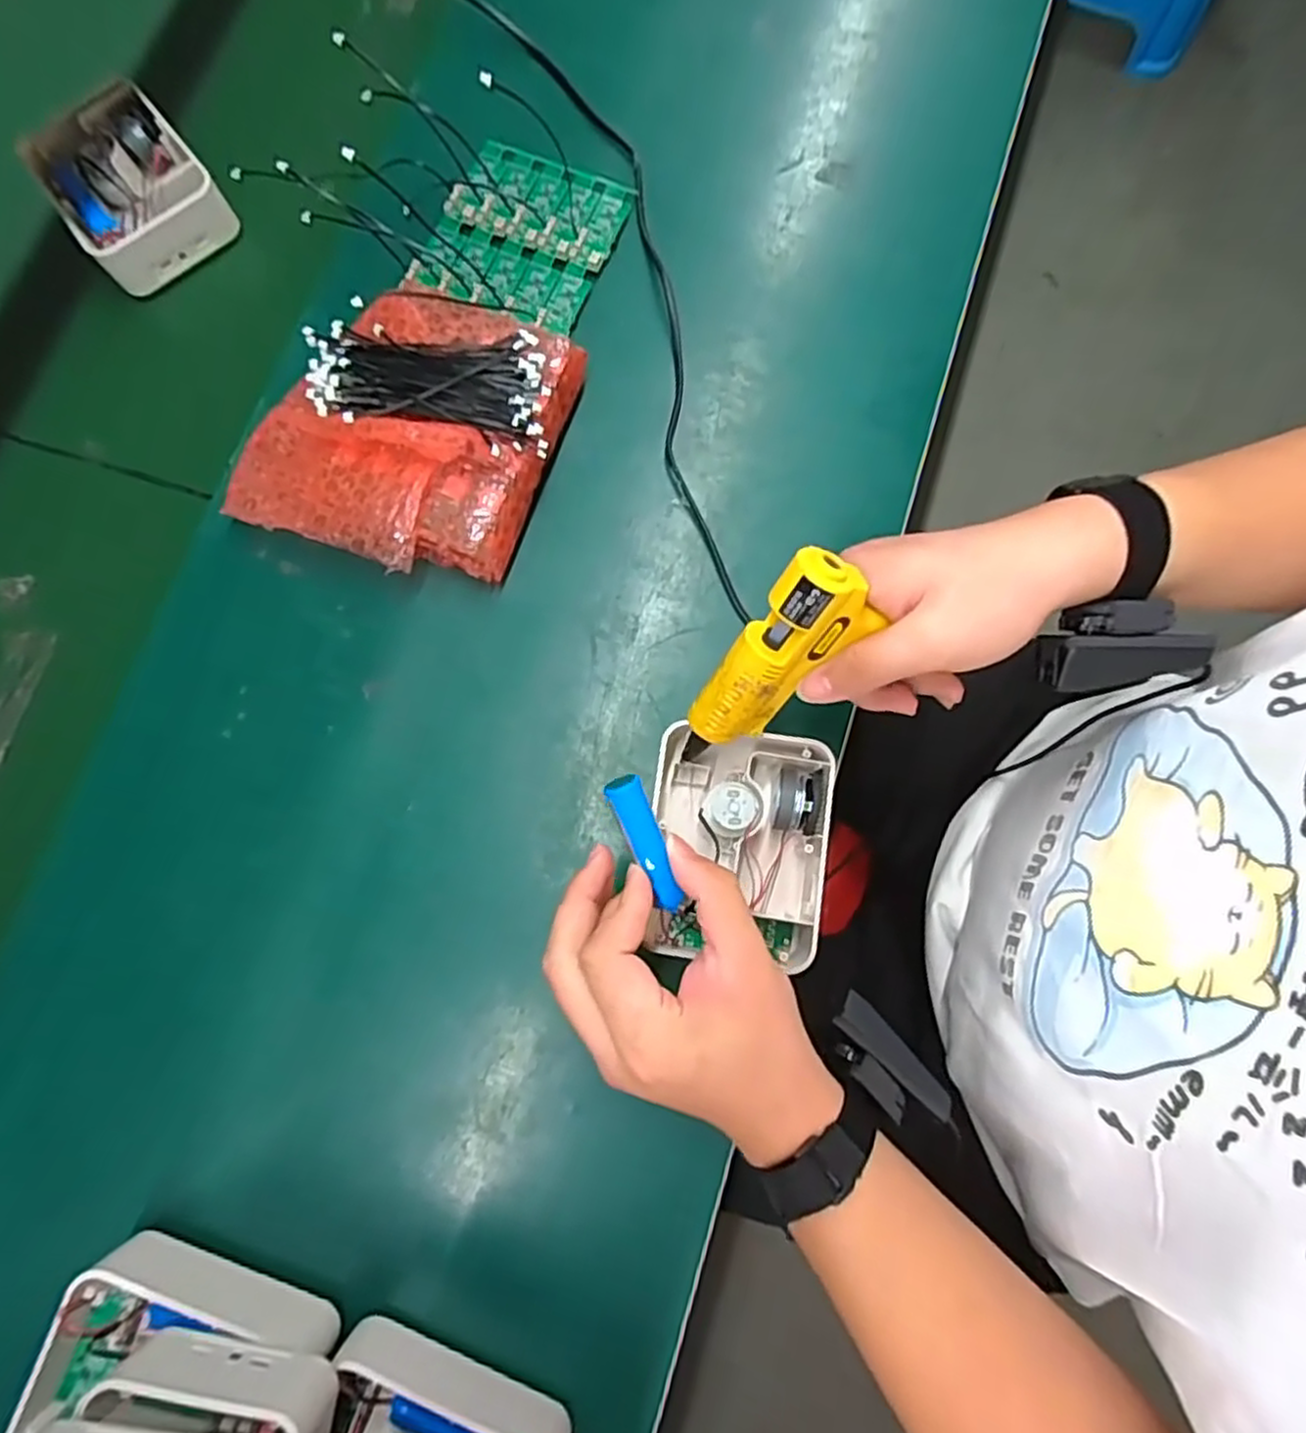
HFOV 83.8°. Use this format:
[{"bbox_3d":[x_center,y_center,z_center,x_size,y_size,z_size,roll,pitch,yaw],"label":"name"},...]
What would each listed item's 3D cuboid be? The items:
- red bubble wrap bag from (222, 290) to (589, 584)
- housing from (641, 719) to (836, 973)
[{"bbox_3d":[-0.158,-0.185,0.464,0.182,0.064,0.178,20,80,5],"label":"red bubble wrap bag"},{"bbox_3d":[0.048,0.073,0.418,0.098,0.048,0.124,8,79,3],"label":"housing"}]

